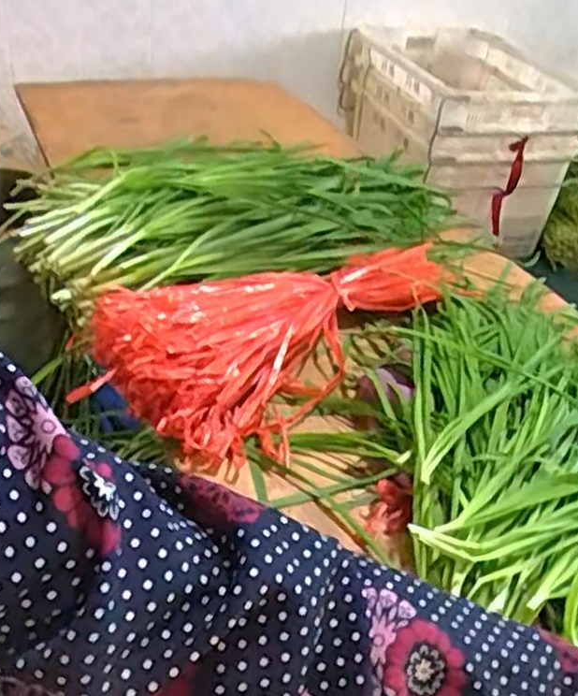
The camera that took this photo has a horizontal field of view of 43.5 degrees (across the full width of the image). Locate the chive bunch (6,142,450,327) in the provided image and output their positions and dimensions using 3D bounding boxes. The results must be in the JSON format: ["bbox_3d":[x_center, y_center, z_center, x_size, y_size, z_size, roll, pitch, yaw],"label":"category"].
[{"bbox_3d":[-0.030,-0.141,0.744,0.452,0.061,0.252,-18,44,-27],"label":"chive bunch"}]

